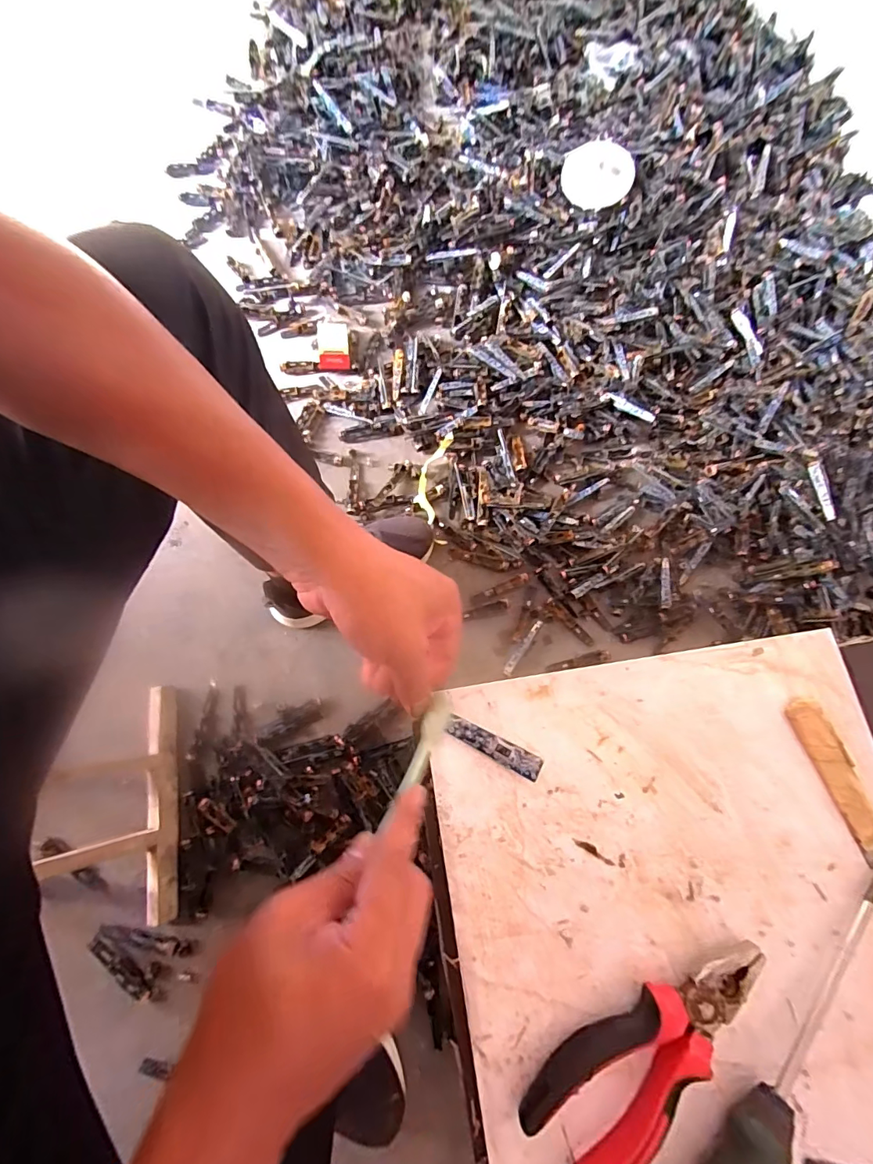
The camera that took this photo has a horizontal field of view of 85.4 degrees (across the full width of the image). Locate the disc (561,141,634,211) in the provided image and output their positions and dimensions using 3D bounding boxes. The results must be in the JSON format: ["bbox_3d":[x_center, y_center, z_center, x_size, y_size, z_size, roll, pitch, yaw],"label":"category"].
[{"bbox_3d":[0.349,-0.881,1.017,0.145,0.019,0.180,20,82,8],"label":"disc"}]

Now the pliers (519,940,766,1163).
[{"bbox_3d":[0.120,0.258,0.260,0.155,0.020,0.056,-33,79,-12],"label":"pliers"}]

